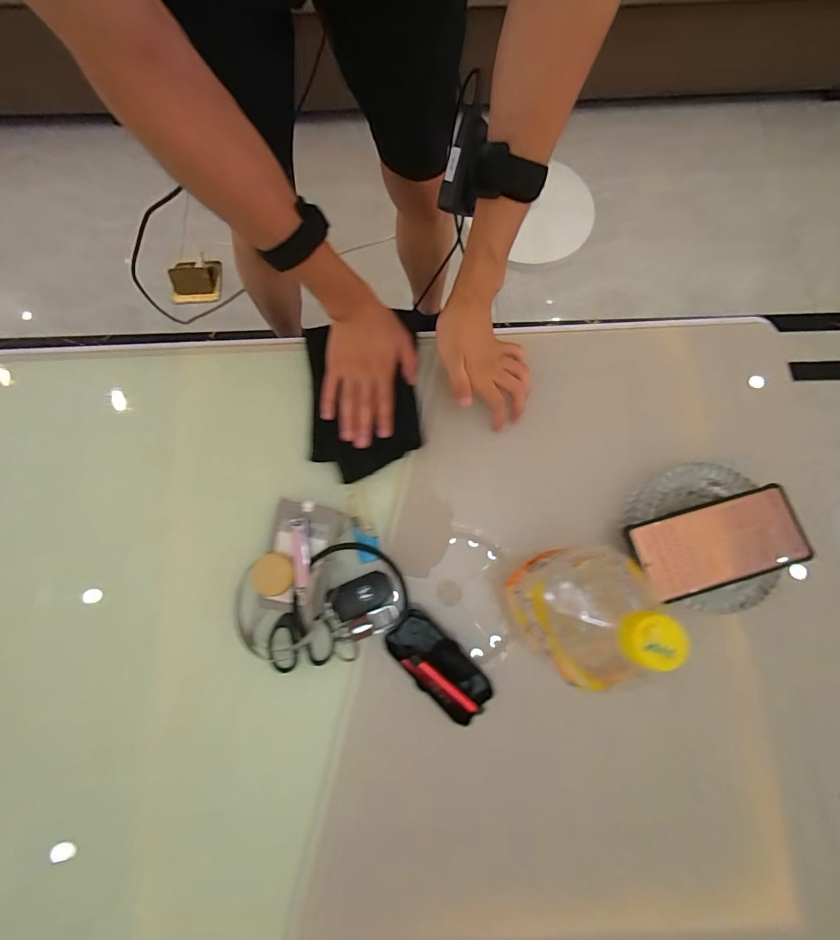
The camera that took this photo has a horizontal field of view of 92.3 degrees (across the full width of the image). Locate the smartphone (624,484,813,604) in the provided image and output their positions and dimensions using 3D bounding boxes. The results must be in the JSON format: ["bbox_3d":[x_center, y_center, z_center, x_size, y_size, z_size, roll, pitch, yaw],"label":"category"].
[{"bbox_3d":[0.286,0.072,0.390,0.160,0.016,0.076,-16,76,-4],"label":"smartphone"}]

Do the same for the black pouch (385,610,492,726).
[{"bbox_3d":[0.016,0.186,0.386,0.104,0.026,0.049,42,82,9],"label":"black pouch"}]

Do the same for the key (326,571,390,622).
[{"bbox_3d":[-0.060,0.127,0.405,0.058,0.012,0.035,-19,78,-3],"label":"key"}]

